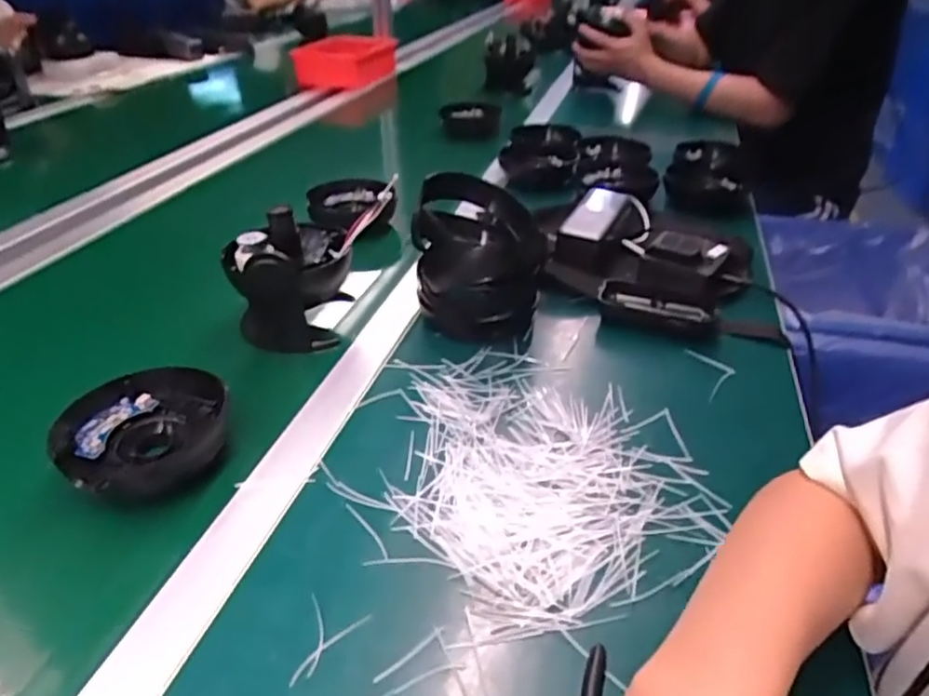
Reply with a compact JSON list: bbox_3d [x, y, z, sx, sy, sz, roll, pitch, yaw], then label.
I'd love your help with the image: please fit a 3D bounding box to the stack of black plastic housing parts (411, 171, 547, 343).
[{"bbox_3d":[0.010,-0.085,0.610,0.113,0.124,0.149,-5,35,-9],"label":"stack of black plastic housing parts"}]

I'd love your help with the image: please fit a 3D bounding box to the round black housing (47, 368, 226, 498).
[{"bbox_3d":[-0.231,0.064,0.462,0.110,0.041,0.106,1,35,-1],"label":"round black housing"}]

